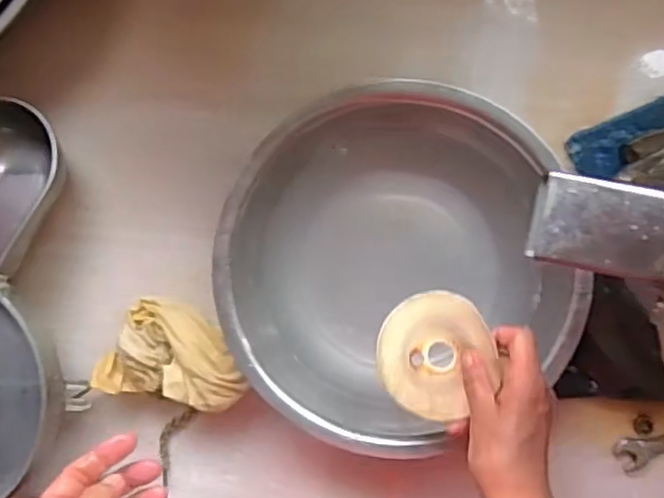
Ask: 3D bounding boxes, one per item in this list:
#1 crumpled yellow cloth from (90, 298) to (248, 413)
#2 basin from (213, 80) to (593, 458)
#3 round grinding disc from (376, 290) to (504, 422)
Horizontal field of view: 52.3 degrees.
[{"bbox_3d":[-0.146,0.098,0.638,0.149,0.058,0.092,7,91,7],"label":"crumpled yellow cloth"},{"bbox_3d":[0.055,0.009,0.621,0.302,0.080,0.301,0,90,7],"label":"basin"},{"bbox_3d":[0.082,0.084,0.530,0.089,0.020,0.095,0,90,7],"label":"round grinding disc"}]

